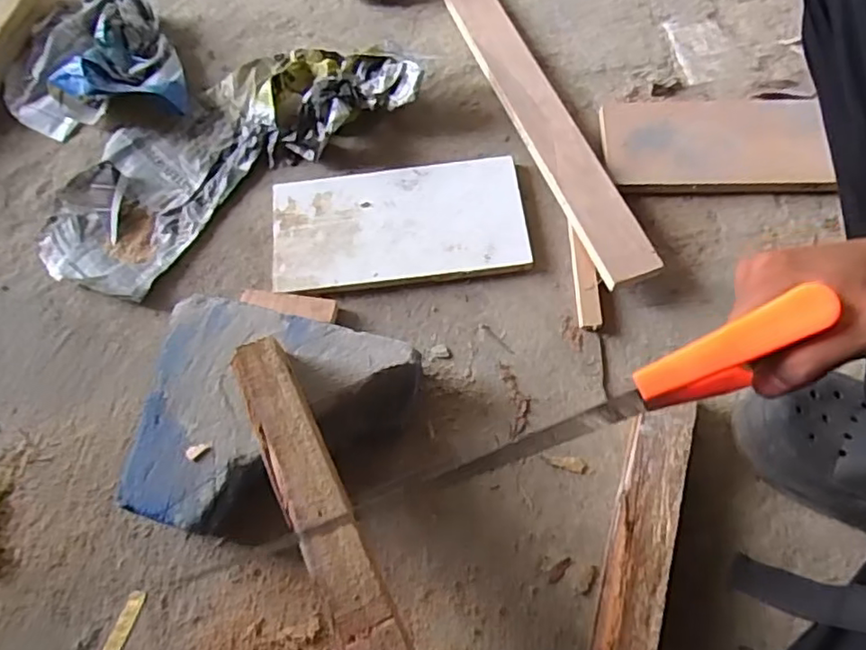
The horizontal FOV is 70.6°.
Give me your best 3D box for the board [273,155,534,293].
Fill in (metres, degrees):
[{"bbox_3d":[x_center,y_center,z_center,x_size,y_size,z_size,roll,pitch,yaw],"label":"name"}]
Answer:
[{"bbox_3d":[-0.037,-0.107,0.658,0.265,0.017,0.135,-7,69,0],"label":"board"}]

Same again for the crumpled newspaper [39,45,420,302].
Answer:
[{"bbox_3d":[-0.245,-0.204,0.690,0.440,0.054,0.201,-37,72,-11],"label":"crumpled newspaper"}]

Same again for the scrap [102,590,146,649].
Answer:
[{"bbox_3d":[-0.272,0.264,0.538,0.015,0.004,0.057,18,71,9],"label":"scrap"}]

